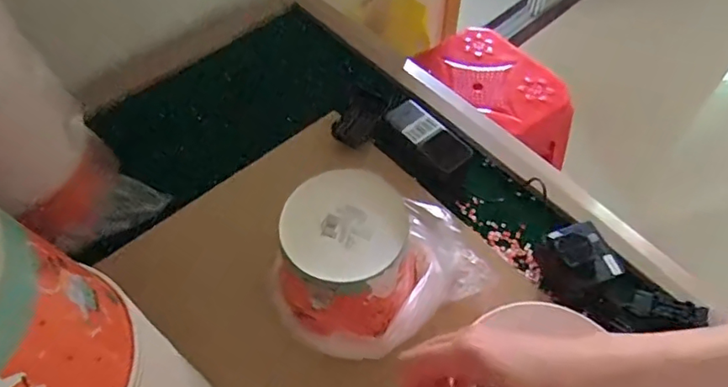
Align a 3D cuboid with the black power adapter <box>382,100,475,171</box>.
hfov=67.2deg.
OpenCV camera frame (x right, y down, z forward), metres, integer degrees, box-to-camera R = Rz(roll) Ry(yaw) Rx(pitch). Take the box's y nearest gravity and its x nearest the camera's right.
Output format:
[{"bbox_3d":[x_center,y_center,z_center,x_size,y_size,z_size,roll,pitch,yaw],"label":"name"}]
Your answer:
[{"bbox_3d":[0.092,-0.083,0.760,0.123,0.014,0.055,41,65,12],"label":"black power adapter"}]

